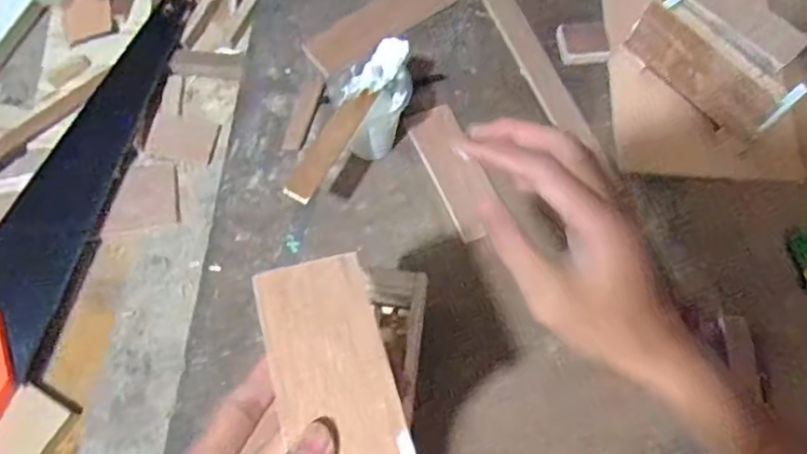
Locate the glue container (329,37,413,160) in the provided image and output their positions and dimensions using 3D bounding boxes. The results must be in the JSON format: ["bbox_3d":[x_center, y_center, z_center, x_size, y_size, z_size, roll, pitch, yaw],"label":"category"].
[{"bbox_3d":[-0.028,-0.114,0.566,0.070,0.100,0.077,-2,68,-3],"label":"glue container"}]

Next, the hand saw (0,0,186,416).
[{"bbox_3d":[-0.347,-0.035,0.600,0.109,0.030,0.513,15,70,7],"label":"hand saw"}]

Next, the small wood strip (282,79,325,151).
[{"bbox_3d":[-0.101,-0.117,0.618,0.018,0.009,0.091,13,68,4],"label":"small wood strip"}]

